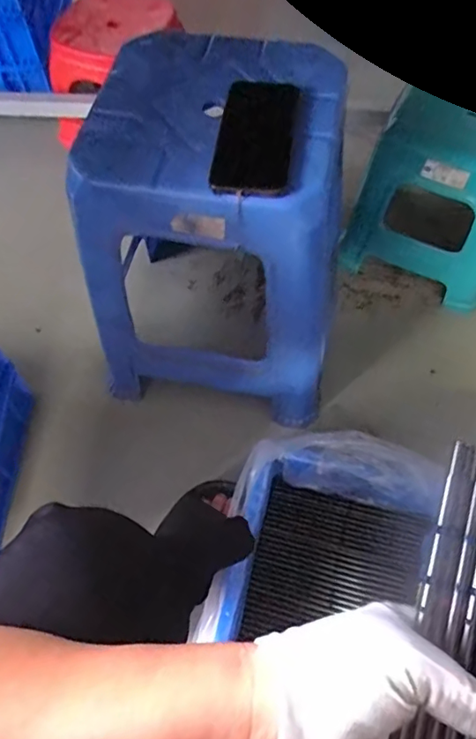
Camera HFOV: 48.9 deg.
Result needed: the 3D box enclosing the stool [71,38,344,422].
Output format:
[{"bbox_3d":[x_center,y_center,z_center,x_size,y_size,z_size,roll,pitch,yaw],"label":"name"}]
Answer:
[{"bbox_3d":[-0.012,-0.148,0.708,0.299,0.411,0.293,13,63,8],"label":"stool"}]

